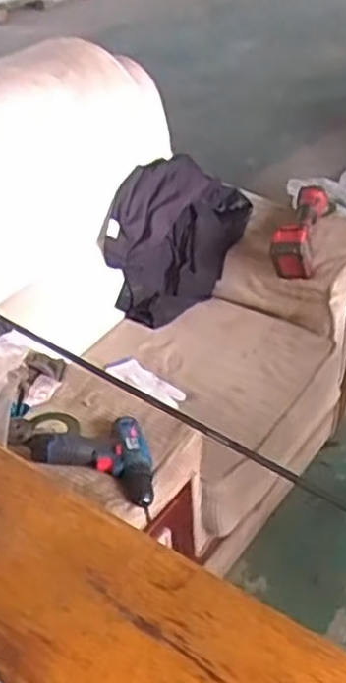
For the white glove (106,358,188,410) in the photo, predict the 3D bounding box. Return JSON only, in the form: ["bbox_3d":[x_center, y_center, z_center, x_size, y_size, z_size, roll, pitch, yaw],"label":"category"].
[{"bbox_3d":[-0.063,0.089,1.623,0.203,0.042,0.079,17,43,24],"label":"white glove"}]

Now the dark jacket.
[{"bbox_3d":[-0.007,-0.259,1.802,0.316,0.081,0.439,28,74,-9],"label":"dark jacket"}]

